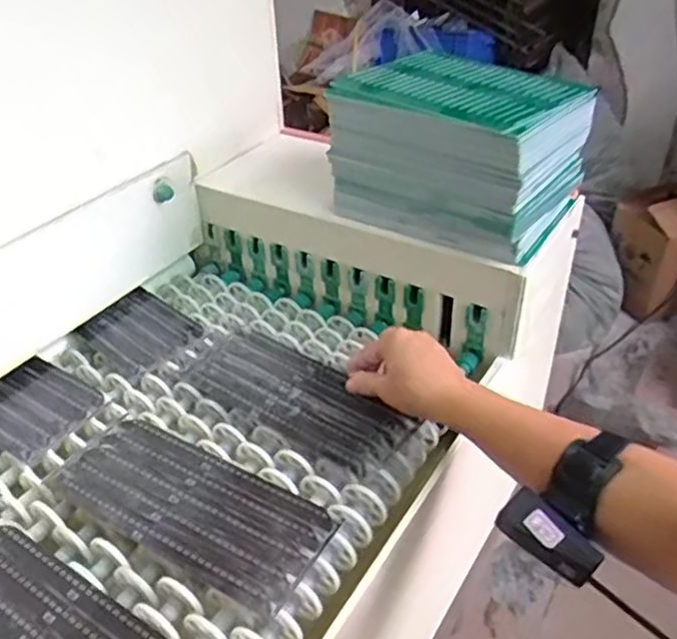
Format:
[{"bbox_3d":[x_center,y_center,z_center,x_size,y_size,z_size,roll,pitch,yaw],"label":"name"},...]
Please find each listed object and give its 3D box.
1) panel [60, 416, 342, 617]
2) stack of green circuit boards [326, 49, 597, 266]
[{"bbox_3d":[-0.119,0.143,0.547,0.229,0.006,0.097,19,40,28],"label":"panel"},{"bbox_3d":[0.125,-0.173,0.698,0.216,0.135,0.180,27,44,36],"label":"stack of green circuit boards"}]

